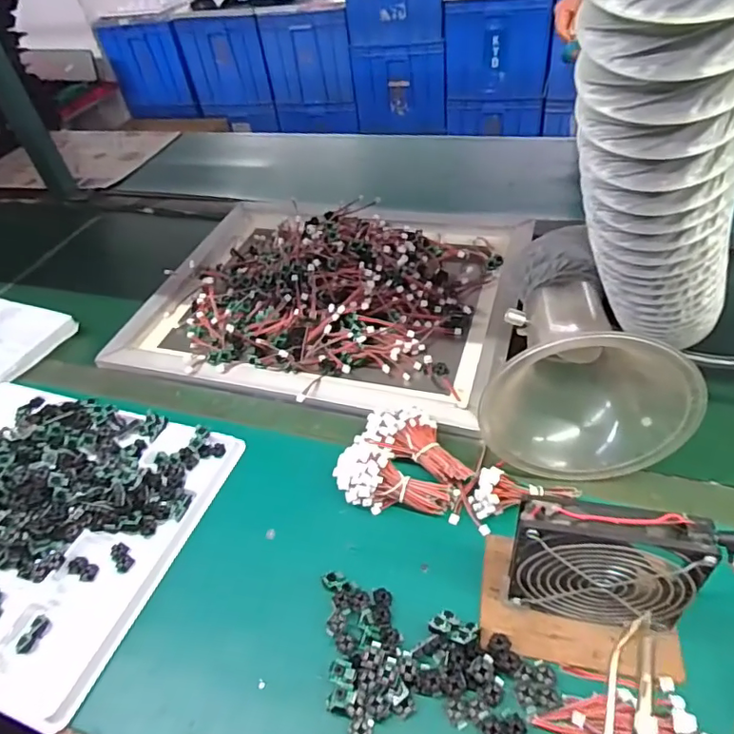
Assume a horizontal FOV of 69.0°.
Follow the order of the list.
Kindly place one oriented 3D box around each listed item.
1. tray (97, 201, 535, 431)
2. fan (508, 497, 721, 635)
[{"bbox_3d":[-0.062,-0.125,0.748,0.496,0.077,0.427,11,48,20],"label":"tray"},{"bbox_3d":[0.167,0.144,0.379,0.122,0.129,0.028,5,46,14],"label":"fan"}]

